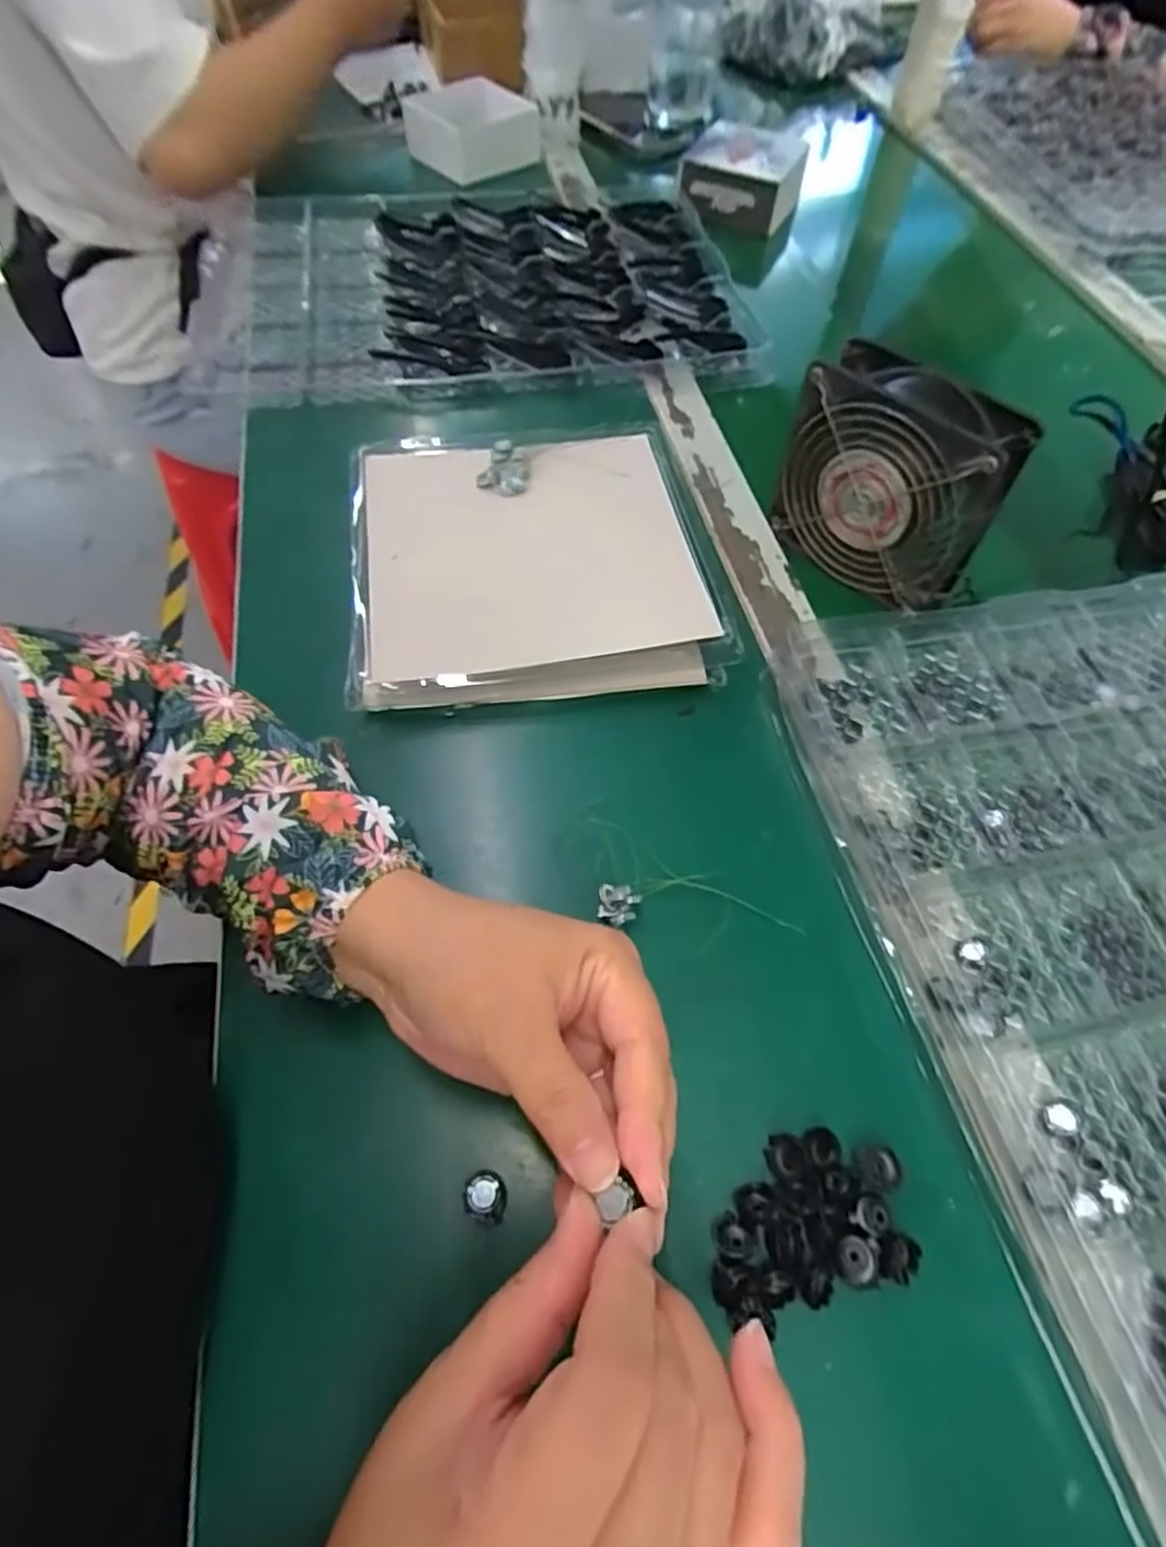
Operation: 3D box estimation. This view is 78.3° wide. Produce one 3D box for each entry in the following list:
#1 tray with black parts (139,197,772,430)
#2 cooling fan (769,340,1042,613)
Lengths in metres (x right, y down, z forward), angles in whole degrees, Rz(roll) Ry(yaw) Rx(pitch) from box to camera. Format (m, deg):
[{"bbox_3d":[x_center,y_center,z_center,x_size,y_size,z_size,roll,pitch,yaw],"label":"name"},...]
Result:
[{"bbox_3d":[-0.098,-0.425,0.620,0.450,0.034,0.346,-7,59,-8],"label":"tray with black parts"},{"bbox_3d":[0.176,-0.166,0.414,0.046,0.109,0.117,-34,65,-20],"label":"cooling fan"}]

